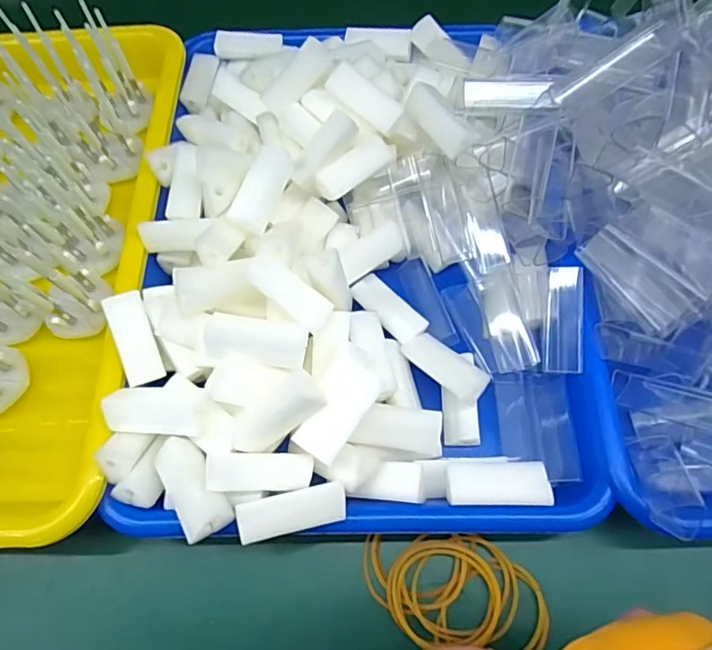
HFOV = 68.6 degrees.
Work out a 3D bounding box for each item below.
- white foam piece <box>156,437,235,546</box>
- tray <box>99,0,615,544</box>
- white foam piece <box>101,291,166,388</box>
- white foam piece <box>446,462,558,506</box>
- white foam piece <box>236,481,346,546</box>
[{"bbox_3d":[-0.072,0.070,0.228,0.021,0.010,0.046,-31,67,-12],"label":"white foam piece"},{"bbox_3d":[0.003,-0.054,0.292,0.240,0.063,0.323,0,65,3],"label":"tray"},{"bbox_3d":[-0.109,0.007,0.257,0.017,0.006,0.044,-18,92,-6],"label":"white foam piece"},{"bbox_3d":[0.065,0.074,0.242,0.046,0.017,0.021,-1,65,2],"label":"white foam piece"},{"bbox_3d":[-0.026,0.079,0.220,0.044,0.012,0.016,-15,65,-5],"label":"white foam piece"}]

